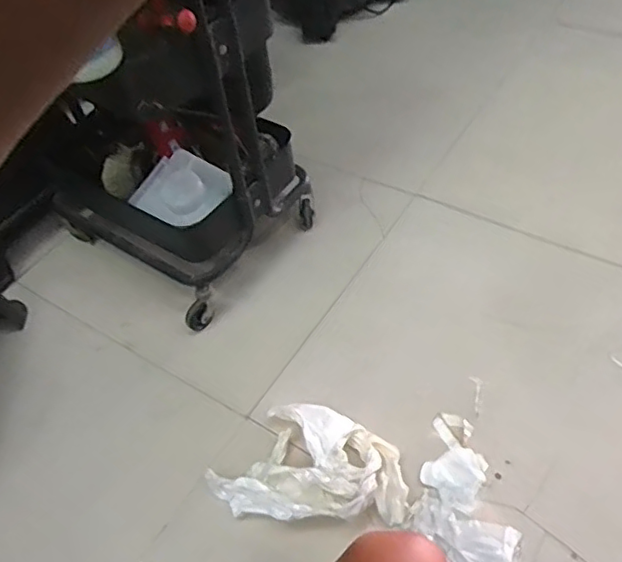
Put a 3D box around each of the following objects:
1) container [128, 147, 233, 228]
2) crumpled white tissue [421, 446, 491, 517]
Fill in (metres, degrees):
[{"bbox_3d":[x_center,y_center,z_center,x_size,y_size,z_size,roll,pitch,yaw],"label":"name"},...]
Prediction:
[{"bbox_3d":[-0.220,-0.157,1.063,0.165,0.076,0.123,20,55,21],"label":"container"},{"bbox_3d":[0.216,0.283,0.880,0.086,0.013,0.086,33,61,29],"label":"crumpled white tissue"}]

